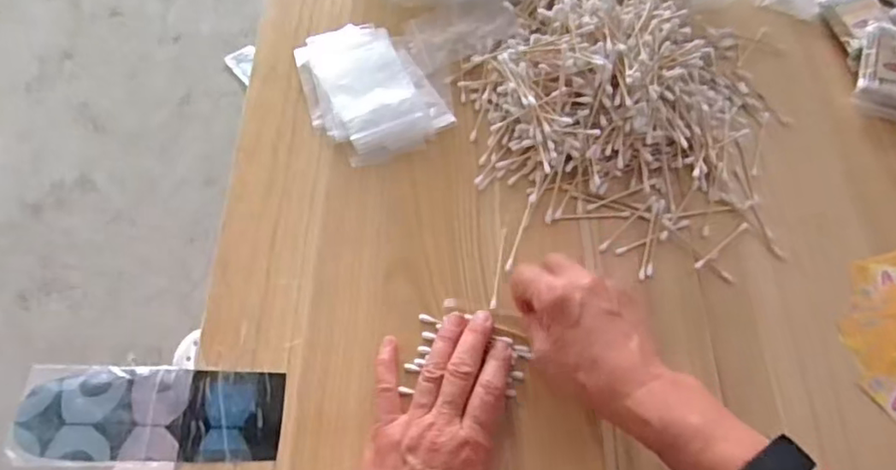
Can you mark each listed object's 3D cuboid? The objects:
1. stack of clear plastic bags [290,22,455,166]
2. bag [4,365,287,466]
[{"bbox_3d":[-0.074,-0.139,0.539,0.106,0.024,0.151,-26,68,-14],"label":"stack of clear plastic bags"},{"bbox_3d":[-0.206,0.124,0.412,0.174,0.010,0.064,0,64,-2],"label":"bag"}]

